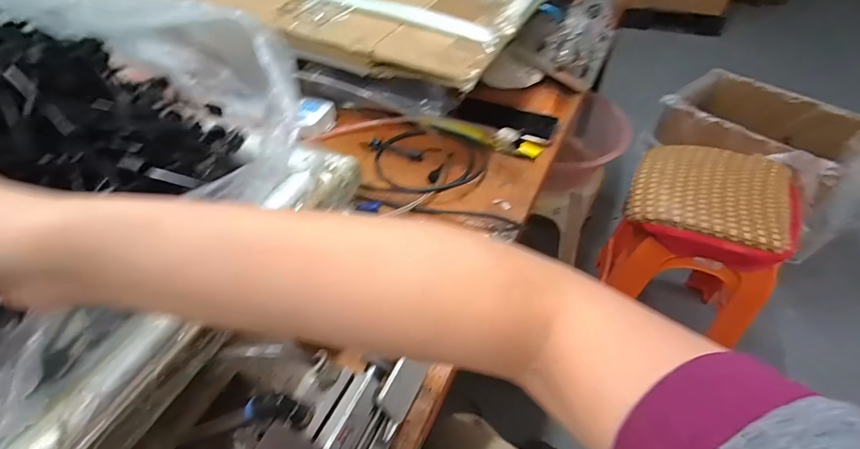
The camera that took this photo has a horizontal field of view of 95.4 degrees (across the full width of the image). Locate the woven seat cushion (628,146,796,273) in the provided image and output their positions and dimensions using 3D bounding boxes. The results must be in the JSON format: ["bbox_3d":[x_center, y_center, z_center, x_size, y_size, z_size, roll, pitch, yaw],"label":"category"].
[{"bbox_3d":[0.621,-0.064,0.872,0.304,0.094,0.301,27,54,25],"label":"woven seat cushion"}]

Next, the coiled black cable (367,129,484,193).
[{"bbox_3d":[-0.001,-0.093,0.569,0.155,0.018,0.135,-13,48,-9],"label":"coiled black cable"}]

